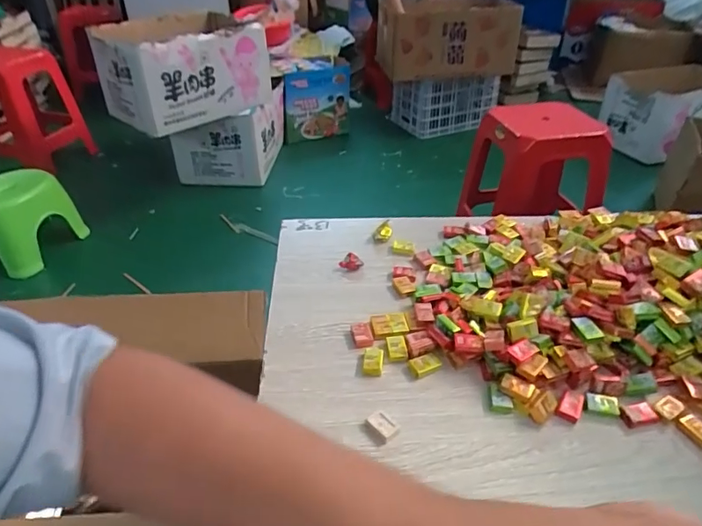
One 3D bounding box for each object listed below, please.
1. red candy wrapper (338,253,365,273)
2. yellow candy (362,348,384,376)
[{"bbox_3d":[0.000,0.000,0.578,0.023,0.008,0.025,22,41,26],"label":"red candy wrapper"},{"bbox_3d":[0.021,0.090,0.458,0.018,0.007,0.030,3,36,4],"label":"yellow candy"}]

